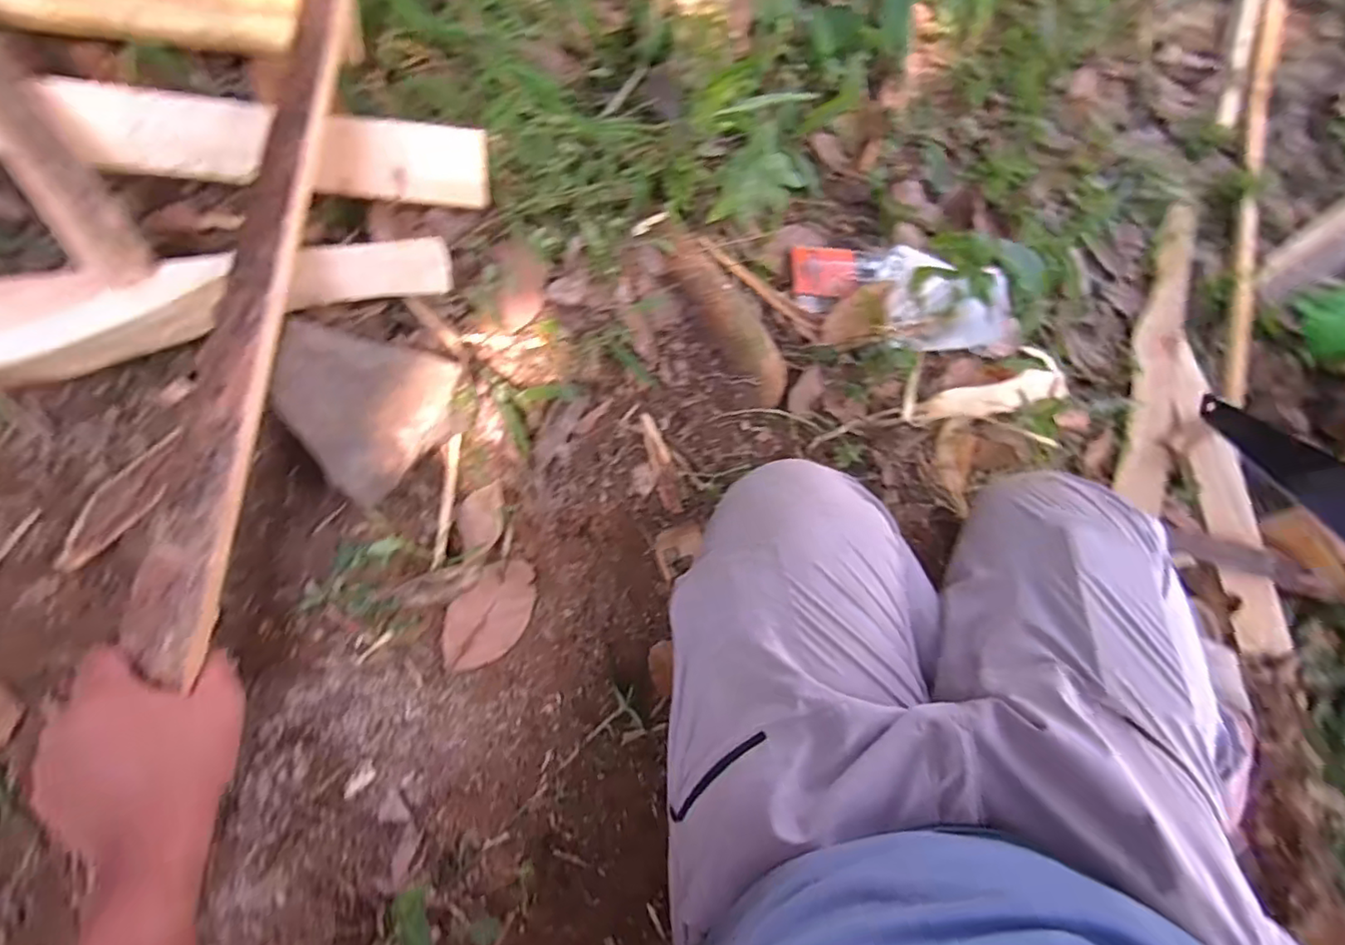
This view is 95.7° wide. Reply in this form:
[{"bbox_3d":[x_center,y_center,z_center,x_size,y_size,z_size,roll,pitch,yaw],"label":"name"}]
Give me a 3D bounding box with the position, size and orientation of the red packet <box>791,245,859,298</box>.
[{"bbox_3d":[0.199,-0.265,0.796,0.084,0.017,0.068,-1,75,1],"label":"red packet"}]

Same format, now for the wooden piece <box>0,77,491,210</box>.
[{"bbox_3d":[-0.489,-0.252,0.433,0.680,0.046,0.062,0,74,-13],"label":"wooden piece"}]

